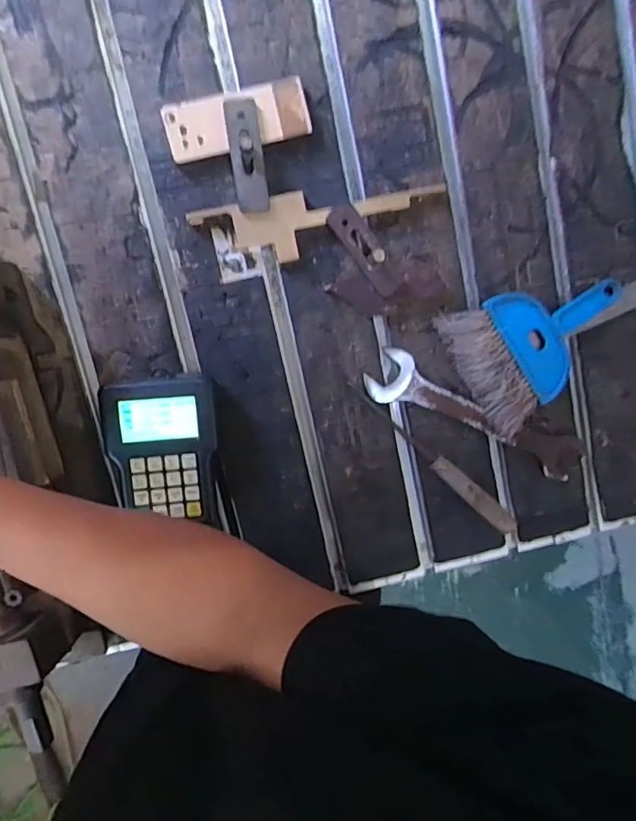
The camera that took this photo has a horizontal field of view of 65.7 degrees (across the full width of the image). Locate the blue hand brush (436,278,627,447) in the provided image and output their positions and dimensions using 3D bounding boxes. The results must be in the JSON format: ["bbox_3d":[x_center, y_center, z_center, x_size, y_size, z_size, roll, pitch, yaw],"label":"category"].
[{"bbox_3d":[0.241,-0.074,0.524,0.189,0.024,0.143,-30,100,-1],"label":"blue hand brush"}]

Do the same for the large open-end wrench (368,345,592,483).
[{"bbox_3d":[0.174,0.009,0.528,0.254,0.022,0.054,25,95,-8],"label":"large open-end wrench"}]

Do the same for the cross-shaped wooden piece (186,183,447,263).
[{"bbox_3d":[0.002,-0.185,0.484,0.244,0.013,0.059,-10,99,-4],"label":"cross-shaped wooden piece"}]

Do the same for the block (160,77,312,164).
[{"bbox_3d":[-0.076,-0.274,0.468,0.133,0.018,0.051,-15,99,-3],"label":"block"}]

